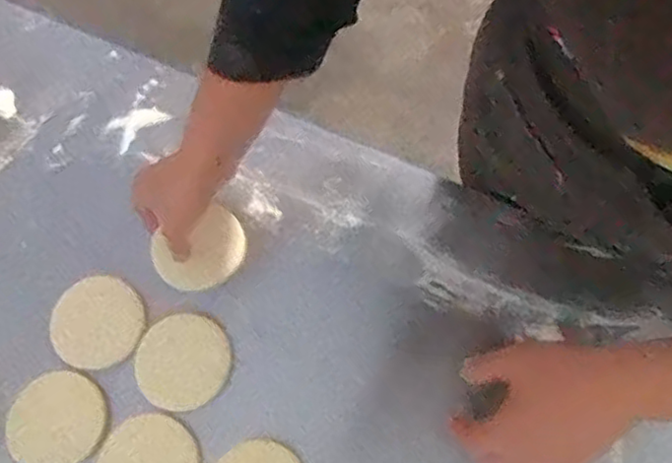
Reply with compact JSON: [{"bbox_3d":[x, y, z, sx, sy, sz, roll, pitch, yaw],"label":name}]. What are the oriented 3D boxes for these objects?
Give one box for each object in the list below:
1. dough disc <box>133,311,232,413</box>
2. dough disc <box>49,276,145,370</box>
[{"bbox_3d":[-0.156,0.131,0.660,0.095,0.006,0.092,0,70,1],"label":"dough disc"},{"bbox_3d":[-0.246,0.092,0.668,0.090,0.012,0.091,0,70,1],"label":"dough disc"}]

